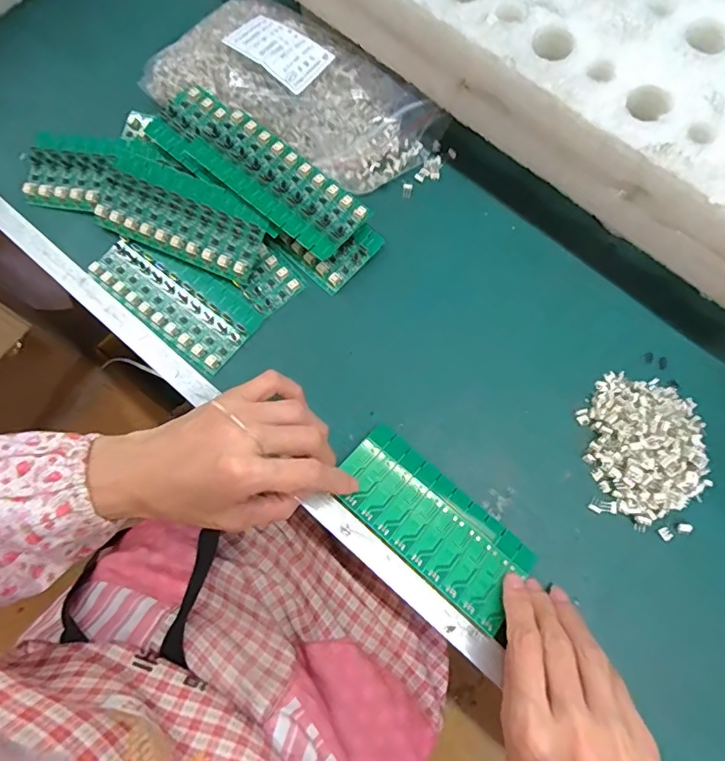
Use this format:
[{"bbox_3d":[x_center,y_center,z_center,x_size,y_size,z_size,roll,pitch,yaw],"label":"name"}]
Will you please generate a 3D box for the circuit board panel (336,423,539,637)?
[{"bbox_3d":[0.046,0.093,0.318,0.135,0.004,0.063,41,61,11],"label":"circuit board panel"}]

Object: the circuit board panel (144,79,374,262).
[{"bbox_3d":[-0.083,-0.164,0.372,0.181,0.014,0.064,34,78,5],"label":"circuit board panel"}]

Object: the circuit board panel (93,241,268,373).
[{"bbox_3d":[-0.144,-0.068,0.374,0.134,0.009,0.061,38,76,12],"label":"circuit board panel"}]

